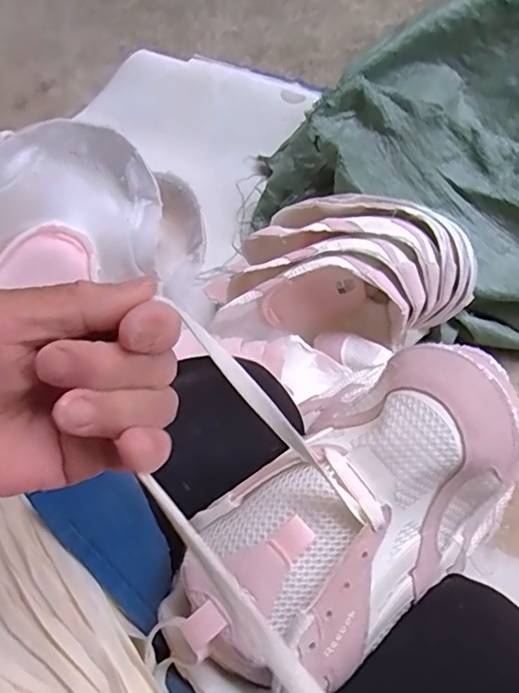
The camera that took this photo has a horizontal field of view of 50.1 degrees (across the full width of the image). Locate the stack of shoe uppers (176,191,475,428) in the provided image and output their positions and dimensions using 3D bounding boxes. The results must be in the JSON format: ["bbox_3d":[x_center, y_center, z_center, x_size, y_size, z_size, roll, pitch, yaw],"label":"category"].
[{"bbox_3d":[0.108,-0.071,0.665,0.296,0.193,0.130,-2,37,-2],"label":"stack of shoe uppers"}]

